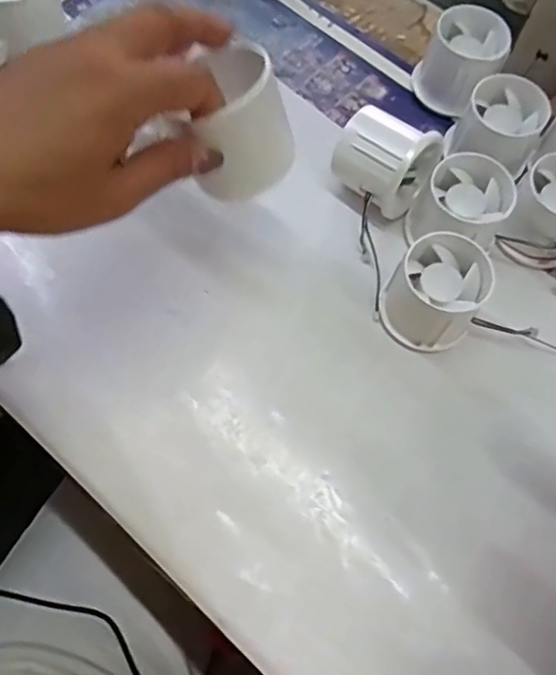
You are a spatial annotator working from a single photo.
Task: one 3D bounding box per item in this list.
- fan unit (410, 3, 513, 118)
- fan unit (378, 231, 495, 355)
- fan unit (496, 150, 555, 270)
[{"bbox_3d":[0.127,-0.191,0.416,0.054,0.050,0.057,1,68,-2],"label":"fan unit"},{"bbox_3d":[0.093,-0.025,0.349,0.053,0.045,0.053,1,68,-2],"label":"fan unit"},{"bbox_3d":[0.175,-0.080,0.375,0.050,0.049,0.061,27,70,9],"label":"fan unit"}]

